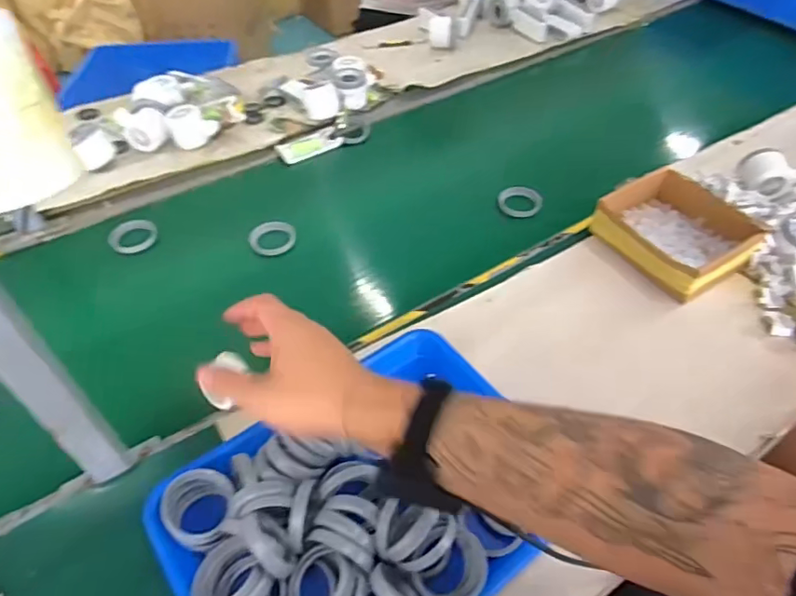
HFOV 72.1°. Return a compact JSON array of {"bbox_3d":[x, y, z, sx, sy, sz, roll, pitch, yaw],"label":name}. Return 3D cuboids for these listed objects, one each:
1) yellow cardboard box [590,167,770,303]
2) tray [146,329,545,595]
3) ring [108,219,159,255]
[{"bbox_3d":[0.360,-0.089,0.715,0.145,0.054,0.163,-27,51,-22],"label":"yellow cardboard box"},{"bbox_3d":[-0.038,0.180,0.469,0.301,0.057,0.238,-30,53,-24],"label":"tray"},{"bbox_3d":[-0.372,-0.089,0.771,0.064,0.016,0.060,-27,51,-22],"label":"ring"}]

